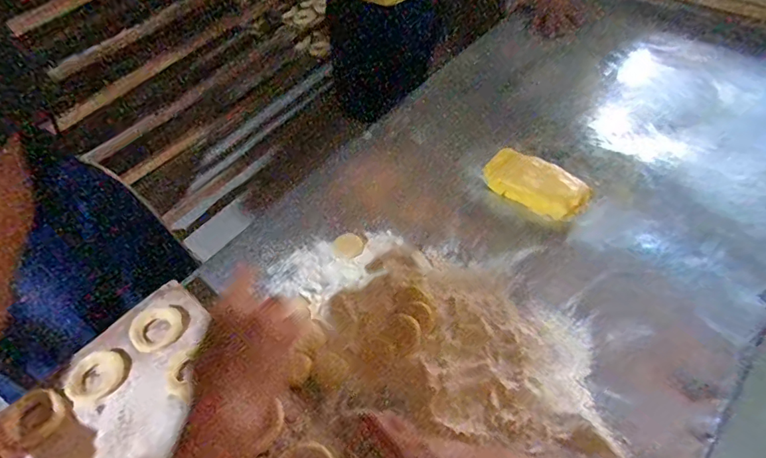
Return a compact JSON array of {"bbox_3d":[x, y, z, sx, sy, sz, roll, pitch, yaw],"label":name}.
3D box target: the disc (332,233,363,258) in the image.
[{"bbox_3d":[-0.052,0.026,0.714,0.044,0.011,0.041,-3,52,4],"label":"disc"}]

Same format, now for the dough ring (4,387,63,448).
[{"bbox_3d":[-0.389,0.207,0.547,0.059,0.011,0.053,21,57,20],"label":"dough ring"}]

